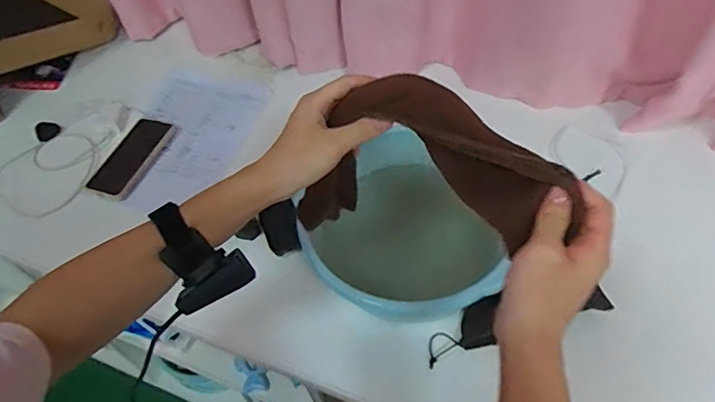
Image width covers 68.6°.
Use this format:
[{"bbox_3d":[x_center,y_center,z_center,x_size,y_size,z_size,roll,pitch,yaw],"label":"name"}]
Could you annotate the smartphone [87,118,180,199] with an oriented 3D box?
[{"bbox_3d":[-0.352,-0.068,0.822,0.077,0.016,0.151,15,58,17],"label":"smartphone"}]

